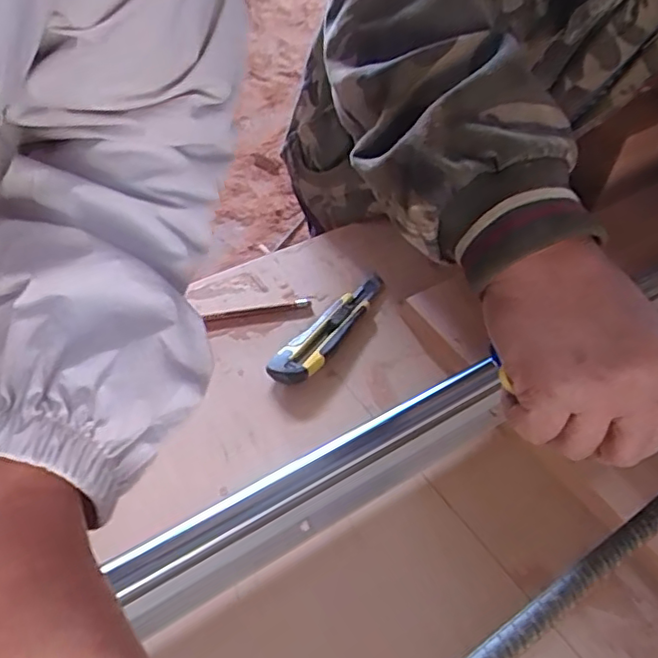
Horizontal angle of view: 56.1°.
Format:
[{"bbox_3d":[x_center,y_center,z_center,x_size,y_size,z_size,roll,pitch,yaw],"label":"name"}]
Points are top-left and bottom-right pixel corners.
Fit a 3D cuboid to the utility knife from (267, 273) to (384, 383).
[{"bbox_3d":[0.007,-0.004,0.620,0.040,0.018,0.171,35,54,20],"label":"utility knife"}]

